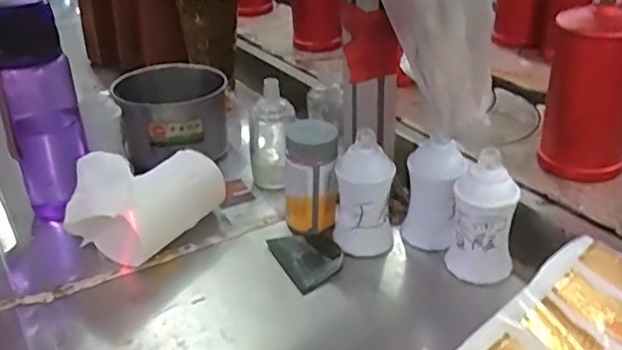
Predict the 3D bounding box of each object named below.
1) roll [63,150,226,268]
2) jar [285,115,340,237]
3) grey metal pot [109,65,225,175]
[{"bbox_3d":[-0.174,0.025,0.615,0.107,0.072,0.147,15,35,28],"label":"roll"},{"bbox_3d":[0.001,-0.001,0.619,0.054,0.096,0.055,-2,30,2],"label":"jar"},{"bbox_3d":[-0.171,-0.079,0.777,0.125,0.093,0.128,-8,31,-8],"label":"grey metal pot"}]

